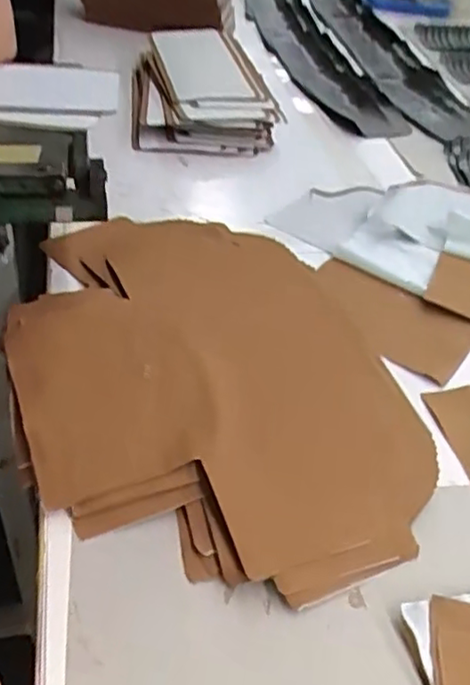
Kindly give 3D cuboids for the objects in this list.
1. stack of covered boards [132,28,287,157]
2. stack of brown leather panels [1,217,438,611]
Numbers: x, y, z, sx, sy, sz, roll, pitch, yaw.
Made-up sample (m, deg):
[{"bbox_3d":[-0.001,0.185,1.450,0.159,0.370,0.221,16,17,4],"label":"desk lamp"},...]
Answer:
[{"bbox_3d":[-0.056,-0.412,1.061,0.227,0.094,0.332,-2,42,-9],"label":"stack of covered boards"},{"bbox_3d":[-0.030,0.013,0.652,0.358,0.048,0.496,-11,45,-19],"label":"stack of brown leather panels"}]

